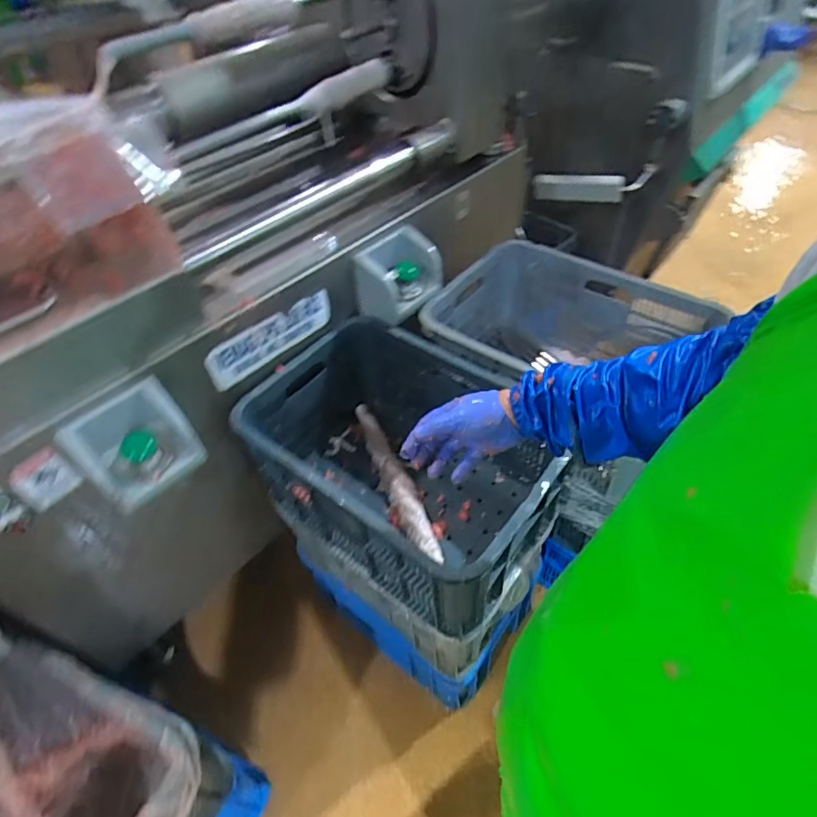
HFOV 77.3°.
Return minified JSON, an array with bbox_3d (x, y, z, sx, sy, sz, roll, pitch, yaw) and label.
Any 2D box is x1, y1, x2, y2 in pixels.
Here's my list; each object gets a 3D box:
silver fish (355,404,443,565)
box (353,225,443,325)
[{"bbox_3d":[-0.031,0.140,1.054,0.060,0.043,0.409,-19,50,-11],"label":"silver fish"},{"bbox_3d":[-0.014,-0.268,1.028,0.110,0.121,0.179,28,57,27],"label":"box"}]

